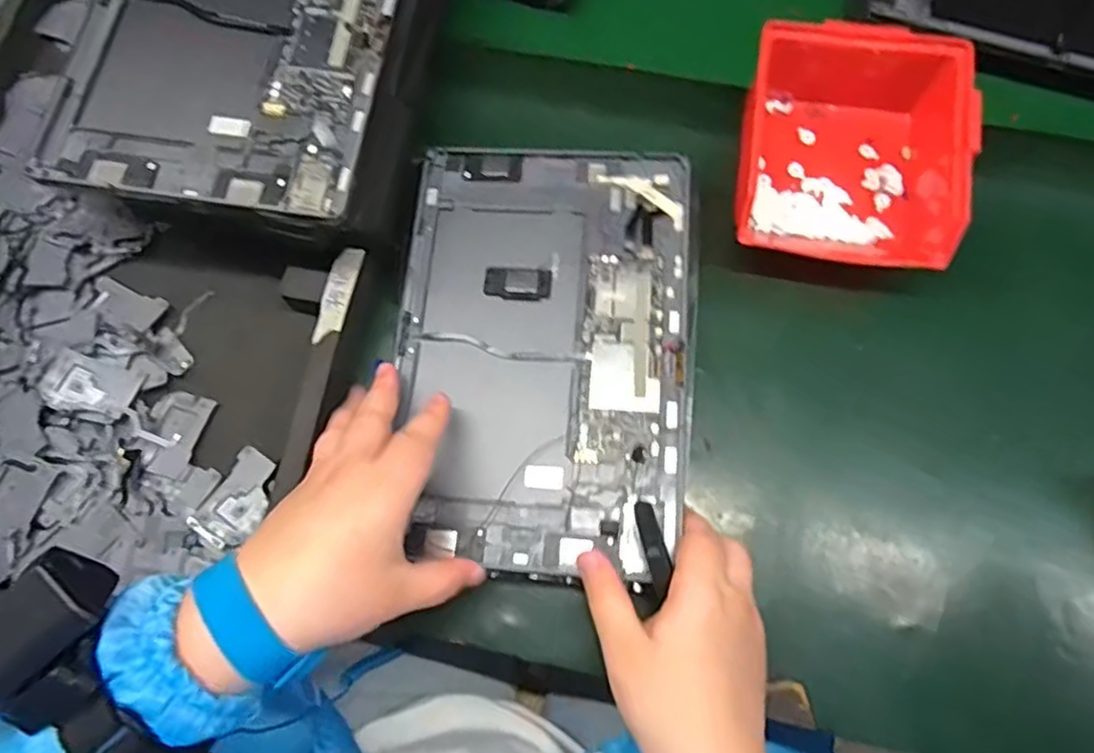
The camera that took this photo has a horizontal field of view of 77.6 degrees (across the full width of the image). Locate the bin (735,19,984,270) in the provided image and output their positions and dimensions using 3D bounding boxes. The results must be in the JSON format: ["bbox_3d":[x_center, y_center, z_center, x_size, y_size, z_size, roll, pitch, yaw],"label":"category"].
[{"bbox_3d":[0.184,-0.141,0.415,0.126,0.069,0.135,14,70,4],"label":"bin"}]

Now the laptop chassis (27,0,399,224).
[{"bbox_3d":[-0.172,-0.214,0.395,0.166,0.020,0.255,8,70,2],"label":"laptop chassis"}]

